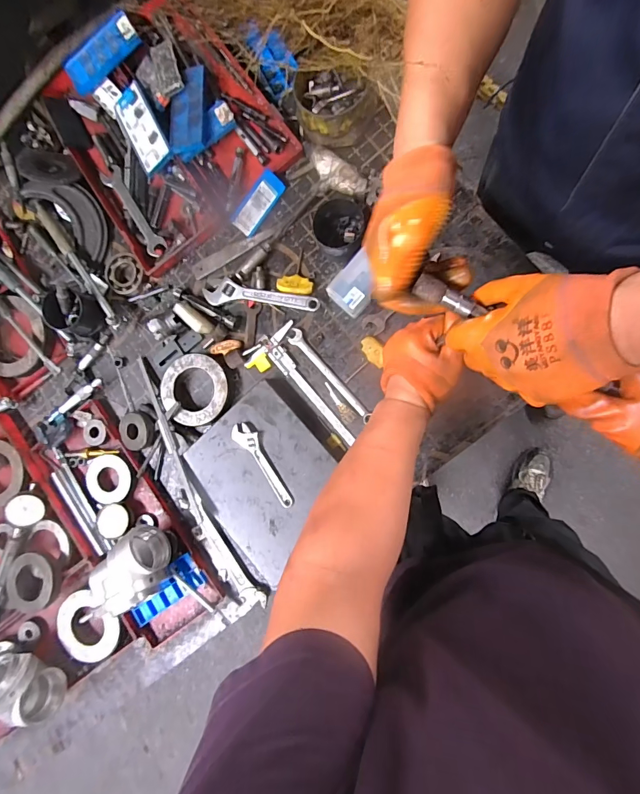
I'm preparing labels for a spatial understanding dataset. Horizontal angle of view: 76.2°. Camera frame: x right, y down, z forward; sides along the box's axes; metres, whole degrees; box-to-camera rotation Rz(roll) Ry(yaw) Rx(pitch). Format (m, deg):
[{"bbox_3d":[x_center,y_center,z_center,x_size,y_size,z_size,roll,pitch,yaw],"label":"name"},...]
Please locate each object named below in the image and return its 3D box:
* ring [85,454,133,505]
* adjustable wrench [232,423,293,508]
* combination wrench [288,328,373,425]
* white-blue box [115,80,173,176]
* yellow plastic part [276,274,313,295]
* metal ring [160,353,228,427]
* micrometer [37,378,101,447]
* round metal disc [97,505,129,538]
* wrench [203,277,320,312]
[{"bbox_3d":[-0.349,0.136,0.673,0.079,0.009,0.078,0,88,10],"label":"ring"},{"bbox_3d":[-0.083,0.101,0.616,0.033,0.013,0.143,-39,82,7],"label":"adjustable wrench"},{"bbox_3d":[0.016,-0.035,0.629,0.023,0.012,0.181,-44,82,6],"label":"combination wrench"},{"bbox_3d":[-0.294,-0.442,0.681,0.059,0.031,0.137,-27,84,7],"label":"white-blue box"},{"bbox_3d":[-0.040,-0.178,0.641,0.060,0.008,0.029,11,90,10],"label":"yellow plastic part"},{"bbox_3d":[-0.204,-0.012,0.658,0.114,0.016,0.113,0,88,10],"label":"metal ring"},{"bbox_3d":[-0.423,0.028,0.693,0.143,0.014,0.044,-41,82,7],"label":"micrometer"},{"bbox_3d":[-0.337,0.201,0.663,0.056,0.004,0.051,-3,69,7],"label":"round metal disc"},{"bbox_3d":[-0.095,-0.164,0.654,0.193,0.013,0.044,6,89,10],"label":"wrench"}]

